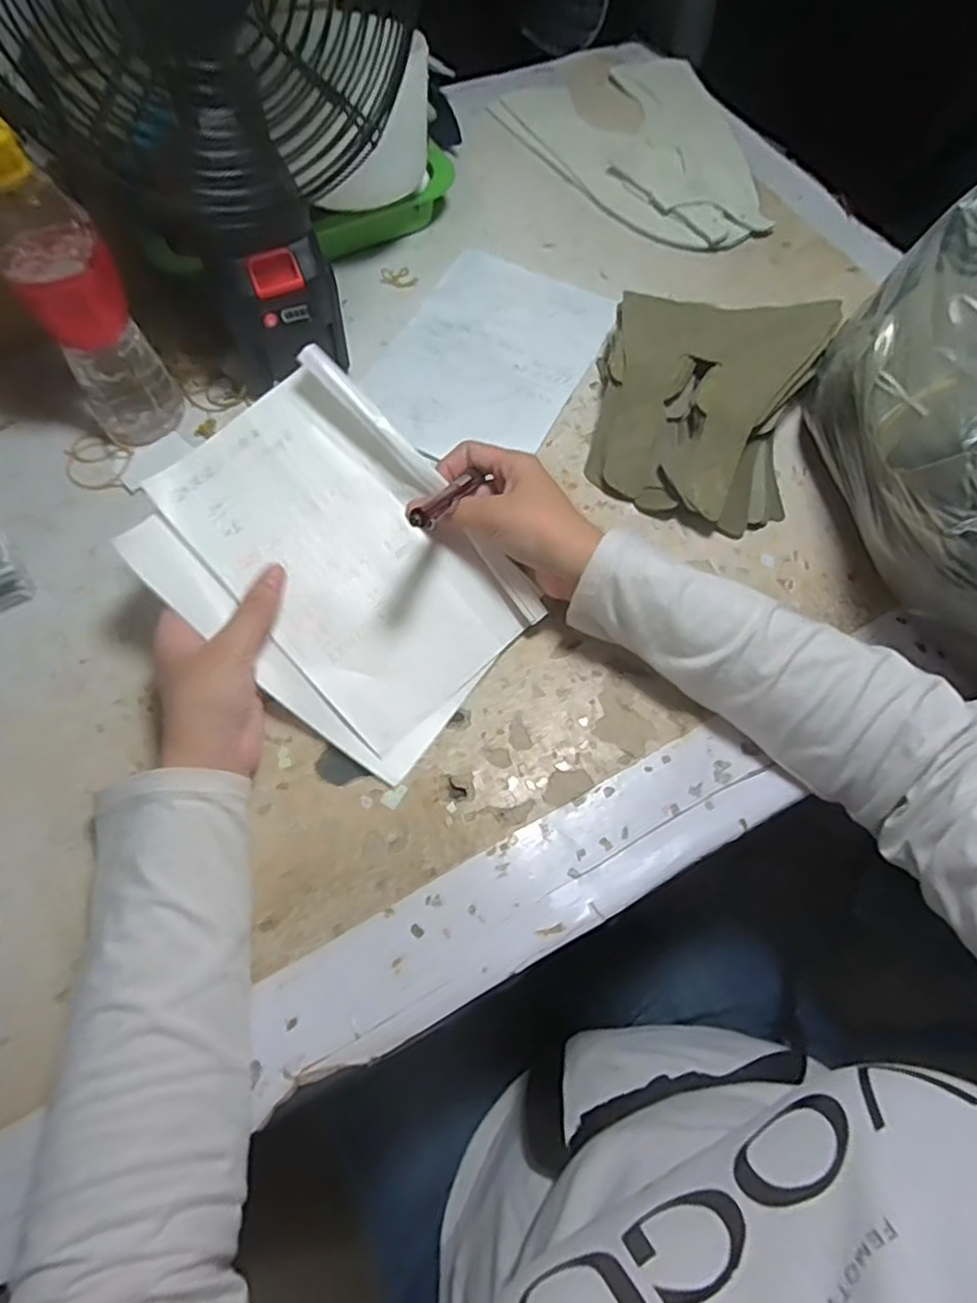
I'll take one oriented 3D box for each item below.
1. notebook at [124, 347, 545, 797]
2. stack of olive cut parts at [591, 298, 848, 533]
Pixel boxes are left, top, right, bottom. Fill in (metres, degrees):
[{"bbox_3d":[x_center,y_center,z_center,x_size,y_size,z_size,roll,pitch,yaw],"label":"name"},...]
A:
[{"bbox_3d":[-0.083,-0.048,0.384,0.207,0.025,0.153,44,77,-6],"label":"notebook"},{"bbox_3d":[0.148,-0.173,0.470,0.147,0.053,0.170,16,67,6],"label":"stack of olive cut parts"}]

